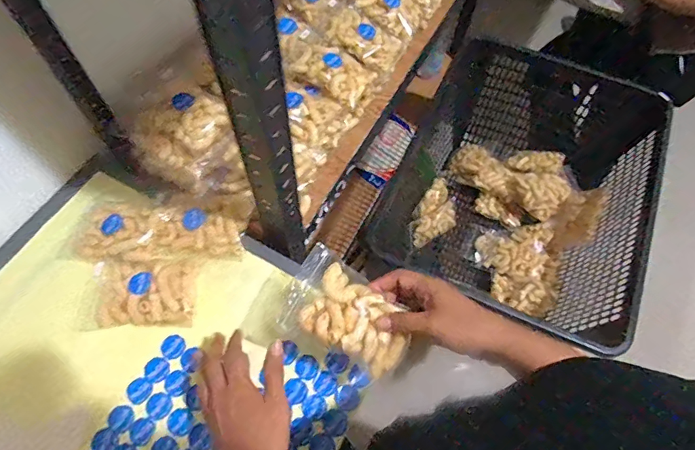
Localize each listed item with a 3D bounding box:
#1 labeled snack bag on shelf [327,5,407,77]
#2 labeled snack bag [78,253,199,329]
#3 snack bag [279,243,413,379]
[{"bbox_3d":[0.029,-0.288,0.710,0.108,0.049,0.083,26,65,11],"label":"labeled snack bag on shelf"},{"bbox_3d":[-0.253,0.072,0.548,0.130,0.020,0.093,-1,63,-3],"label":"labeled snack bag"},{"bbox_3d":[0.002,0.092,0.472,0.133,0.026,0.084,30,67,12],"label":"snack bag"}]

